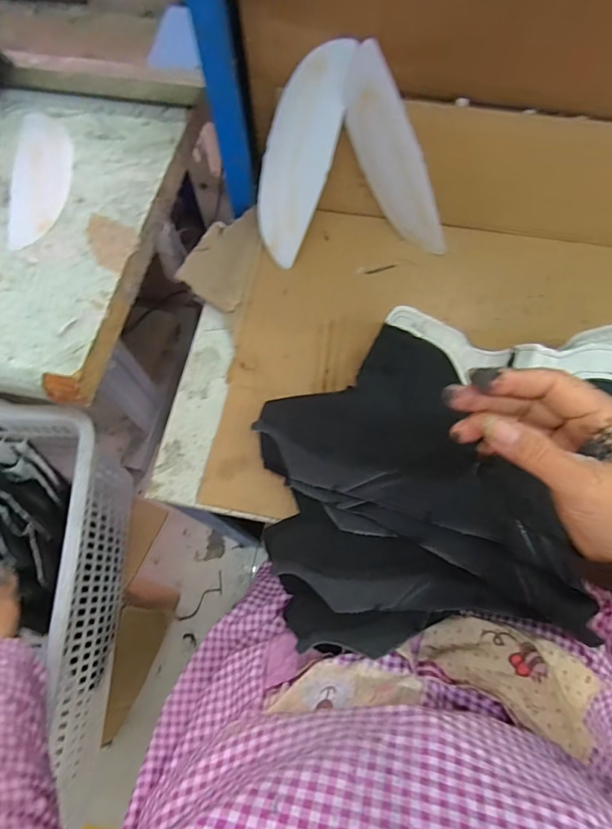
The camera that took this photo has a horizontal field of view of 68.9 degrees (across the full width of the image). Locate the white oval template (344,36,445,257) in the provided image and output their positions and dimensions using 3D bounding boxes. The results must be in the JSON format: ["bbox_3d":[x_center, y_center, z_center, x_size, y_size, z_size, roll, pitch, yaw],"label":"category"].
[{"bbox_3d":[0.093,-0.268,0.481,0.065,0.212,0.009,0,49,36],"label":"white oval template"}]

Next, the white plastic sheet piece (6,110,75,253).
[{"bbox_3d":[-0.316,-0.287,0.536,0.069,0.004,0.216,-8,68,-4],"label":"white plastic sheet piece"}]

